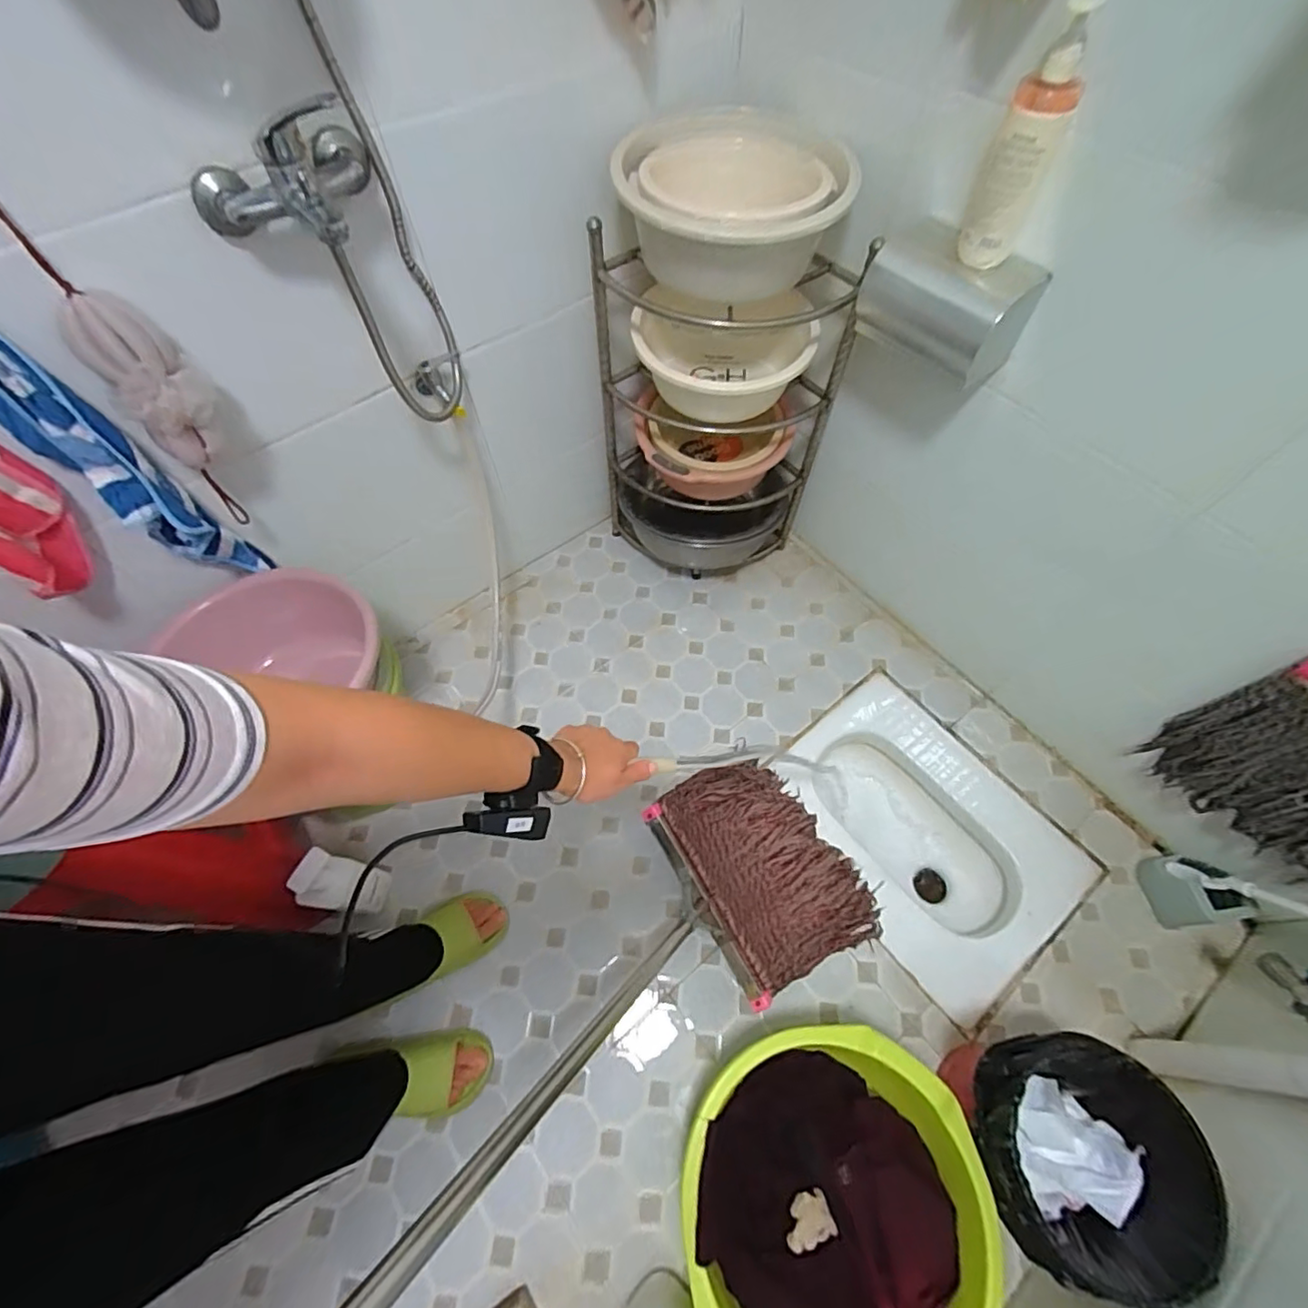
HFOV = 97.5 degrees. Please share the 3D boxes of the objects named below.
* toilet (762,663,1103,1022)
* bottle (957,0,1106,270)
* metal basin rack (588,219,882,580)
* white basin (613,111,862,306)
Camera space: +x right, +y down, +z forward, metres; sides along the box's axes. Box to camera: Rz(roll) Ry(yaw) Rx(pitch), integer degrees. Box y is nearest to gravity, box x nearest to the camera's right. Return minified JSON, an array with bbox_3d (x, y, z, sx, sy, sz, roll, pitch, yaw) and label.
[{"bbox_3d":[0.538,0.378,1.224,0.430,0.175,0.565,-34,66,-15],"label":"toilet"},{"bbox_3d":[0.429,-0.584,0.660,0.071,0.229,0.067,24,65,14],"label":"bottle"},{"bbox_3d":[0.110,-0.453,1.184,0.448,0.670,0.287,21,64,12],"label":"metal basin rack"},{"bbox_3d":[0.108,-0.659,0.858,0.321,0.146,0.286,-6,62,-2],"label":"white basin"}]

